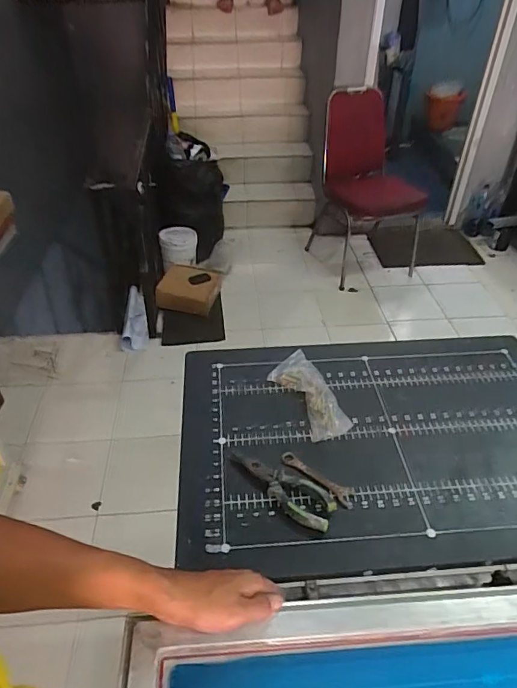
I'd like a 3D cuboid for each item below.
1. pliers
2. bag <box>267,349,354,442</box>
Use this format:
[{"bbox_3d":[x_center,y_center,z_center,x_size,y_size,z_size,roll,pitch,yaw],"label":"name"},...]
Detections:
[{"bbox_3d":[0.023,0.185,0.608,0.152,0.020,0.052,21,45,21],"label":"pliers"},{"bbox_3d":[0.078,0.074,0.739,0.075,0.023,0.175,-17,44,-20],"label":"bag"}]

